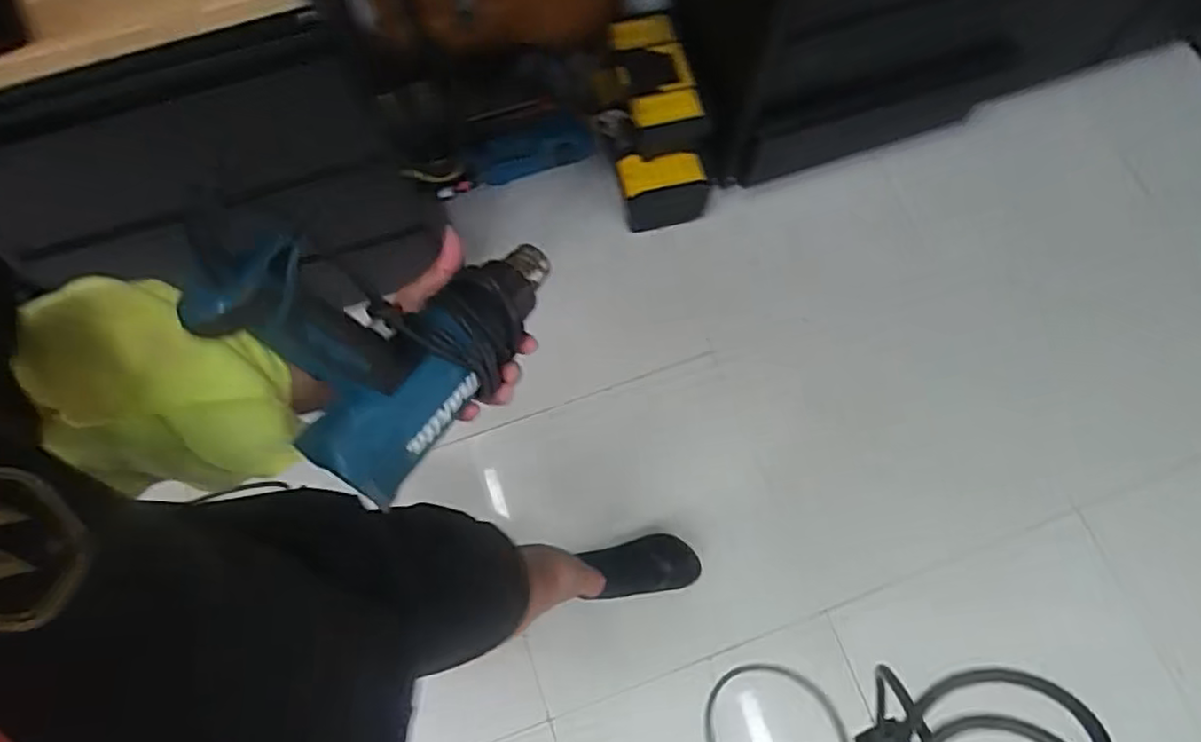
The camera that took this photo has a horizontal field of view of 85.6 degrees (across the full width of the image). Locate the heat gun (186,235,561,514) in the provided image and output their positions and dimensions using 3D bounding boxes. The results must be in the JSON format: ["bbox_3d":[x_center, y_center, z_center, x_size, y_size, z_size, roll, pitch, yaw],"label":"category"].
[{"bbox_3d":[-0.121,-0.038,0.407,0.085,0.199,0.216,33,74,10],"label":"heat gun"}]

